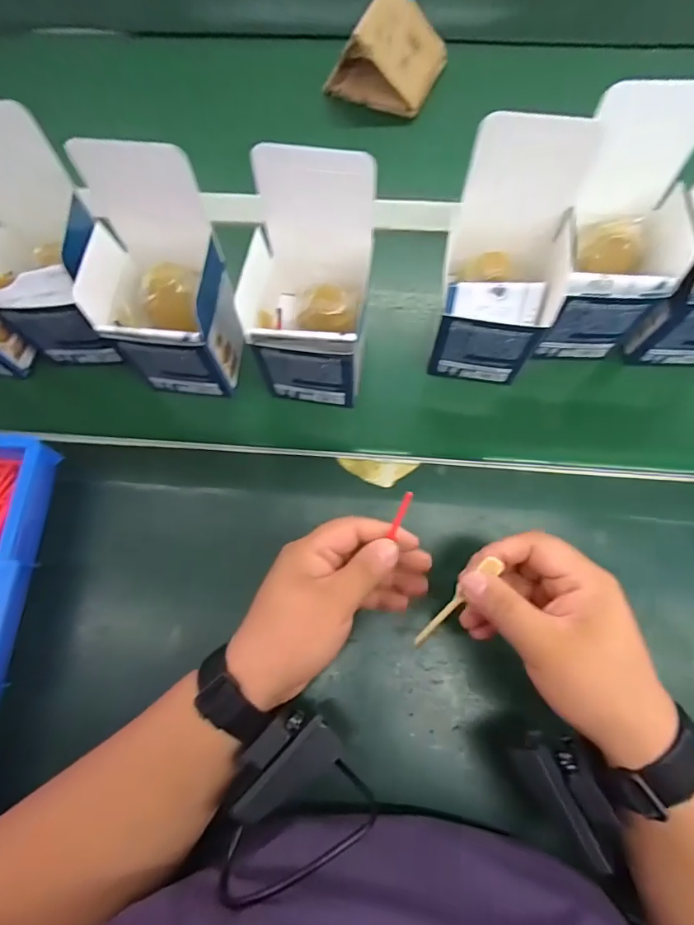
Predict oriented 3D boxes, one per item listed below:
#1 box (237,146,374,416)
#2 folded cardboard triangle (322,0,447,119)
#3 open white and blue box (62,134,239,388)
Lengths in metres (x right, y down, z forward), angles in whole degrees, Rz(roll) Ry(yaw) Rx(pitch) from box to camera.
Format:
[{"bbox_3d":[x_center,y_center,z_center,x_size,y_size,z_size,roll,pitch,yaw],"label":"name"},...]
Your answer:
[{"bbox_3d":[-0.030,-0.125,0.361,0.090,0.176,0.094,8,73,3],"label":"box"},{"bbox_3d":[0.046,-0.467,0.518,0.115,0.075,0.091,19,74,6],"label":"folded cardboard triangle"},{"bbox_3d":[-0.144,-0.136,0.362,0.106,0.163,0.097,7,73,3],"label":"open white and blue box"}]

